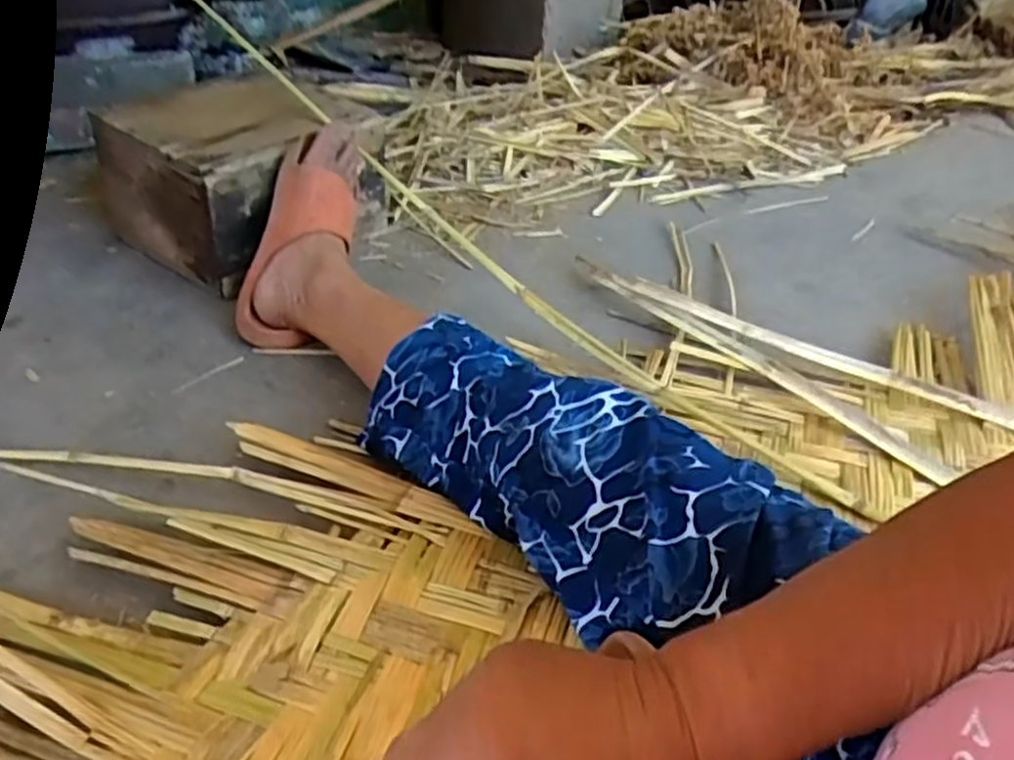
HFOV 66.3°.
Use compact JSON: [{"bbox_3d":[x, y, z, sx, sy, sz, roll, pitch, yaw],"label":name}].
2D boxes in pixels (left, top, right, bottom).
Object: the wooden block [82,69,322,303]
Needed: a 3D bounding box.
[{"bbox_3d":[-0.327,-0.228,0.902,0.222,0.162,0.181,26,44,29],"label":"wooden block"}]

